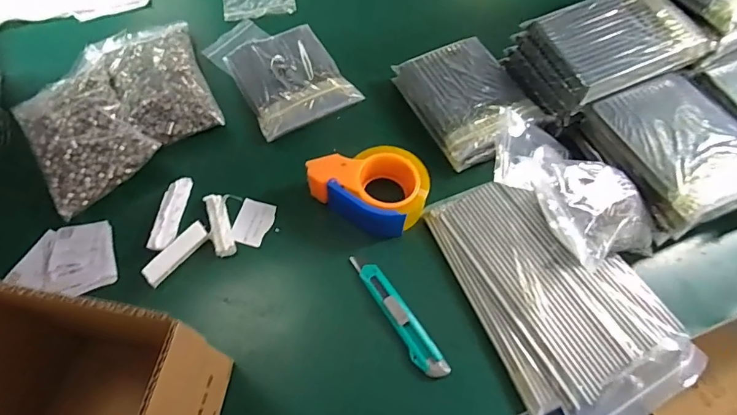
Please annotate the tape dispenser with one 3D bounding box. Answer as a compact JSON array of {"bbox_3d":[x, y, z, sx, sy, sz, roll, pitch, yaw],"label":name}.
[{"bbox_3d":[0.005,-0.033,0.555,0.139,0.049,0.098,21,64,10],"label":"tape dispenser"}]

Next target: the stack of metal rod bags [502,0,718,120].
[{"bbox_3d":[0.315,-0.214,0.598,0.188,0.085,0.150,-21,64,-11],"label":"stack of metal rod bags"}]

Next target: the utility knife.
[{"bbox_3d":[0.032,0.120,0.502,0.028,0.011,0.163,-31,66,-16],"label":"utility knife"}]

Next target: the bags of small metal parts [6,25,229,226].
[{"bbox_3d":[-0.352,-0.156,0.625,0.282,0.042,0.235,-38,68,-18],"label":"bags of small metal parts"}]

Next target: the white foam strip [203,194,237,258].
[{"bbox_3d":[-0.187,0.019,0.549,0.025,0.020,0.082,-17,63,-9],"label":"white foam strip"}]

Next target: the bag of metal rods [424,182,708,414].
[{"bbox_3d":[0.207,0.093,0.505,0.183,0.030,0.290,-26,65,-13],"label":"bag of metal rods"}]

